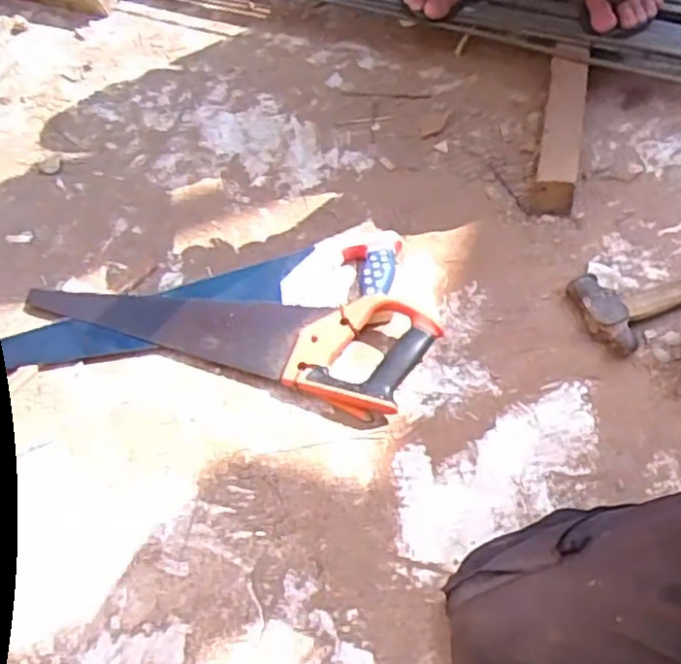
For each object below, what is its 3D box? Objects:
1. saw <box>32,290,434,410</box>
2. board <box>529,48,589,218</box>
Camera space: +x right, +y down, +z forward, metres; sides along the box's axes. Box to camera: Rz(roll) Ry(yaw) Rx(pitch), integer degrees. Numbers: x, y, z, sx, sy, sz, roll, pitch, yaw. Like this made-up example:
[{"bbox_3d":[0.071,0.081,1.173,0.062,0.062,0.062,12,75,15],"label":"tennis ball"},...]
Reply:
[{"bbox_3d":[-0.132,-0.025,0.808,0.480,0.044,0.142,15,57,16],"label":"saw"},{"bbox_3d":[0.292,-0.270,0.926,0.049,0.067,0.273,9,56,12],"label":"board"}]

